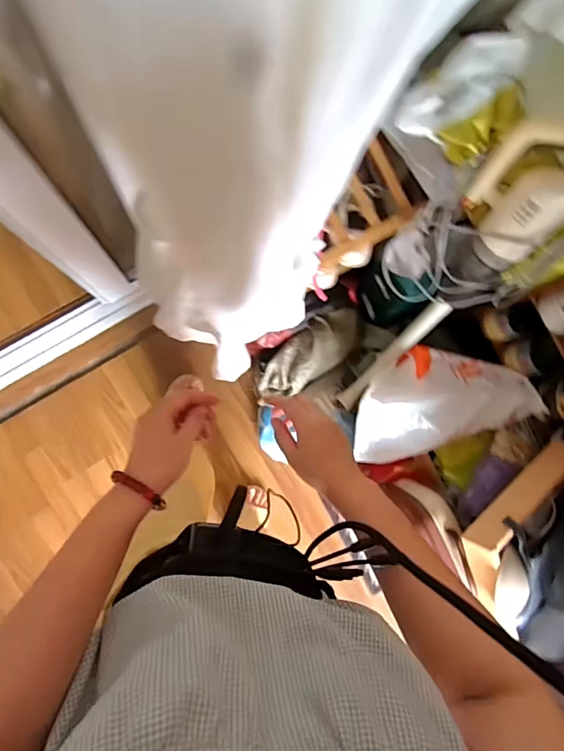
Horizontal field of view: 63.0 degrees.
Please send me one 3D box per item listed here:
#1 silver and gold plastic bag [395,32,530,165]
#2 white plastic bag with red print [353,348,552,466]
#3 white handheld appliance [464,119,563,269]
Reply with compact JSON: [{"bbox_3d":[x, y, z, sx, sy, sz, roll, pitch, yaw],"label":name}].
[{"bbox_3d":[0.288,-0.422,0.703,0.146,0.039,0.171,44,117,1],"label":"silver and gold plastic bag"},{"bbox_3d":[0.345,0.053,1.047,0.393,0.152,0.225,-19,89,-8],"label":"white plastic bag with red print"},{"bbox_3d":[0.375,-0.280,0.697,0.090,0.229,0.141,-15,66,-18],"label":"white handheld appliance"}]

